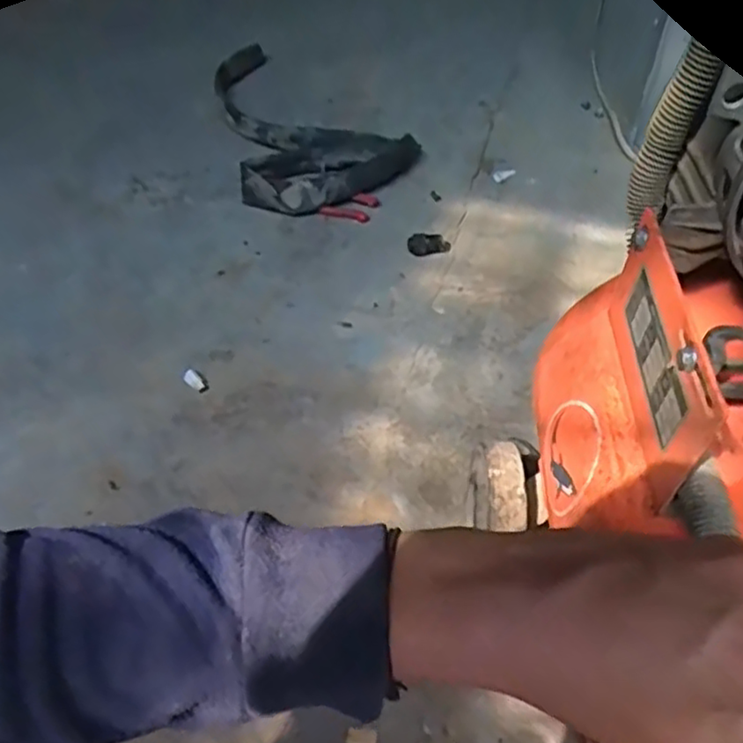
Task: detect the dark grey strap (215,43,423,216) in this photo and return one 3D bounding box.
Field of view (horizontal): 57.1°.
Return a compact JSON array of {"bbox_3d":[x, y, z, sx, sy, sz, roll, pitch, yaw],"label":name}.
[{"bbox_3d":[-0.127,-0.396,1.063,0.259,0.057,0.461,-21,51,-18],"label":"dark grey strap"}]

